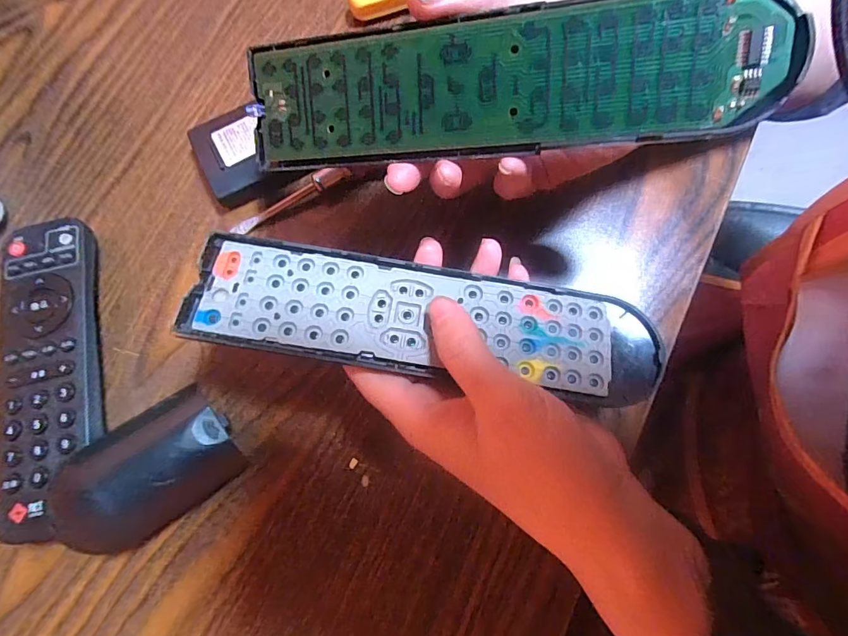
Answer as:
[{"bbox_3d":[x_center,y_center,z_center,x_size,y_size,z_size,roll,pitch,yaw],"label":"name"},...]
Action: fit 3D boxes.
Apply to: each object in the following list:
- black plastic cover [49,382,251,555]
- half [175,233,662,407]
[{"bbox_3d":[-0.128,0.071,0.207,0.076,0.028,0.051,-40,79,-10],"label":"black plastic cover"},{"bbox_3d":[0.002,0.000,0.186,0.194,0.009,0.048,8,75,-2],"label":"half"}]

